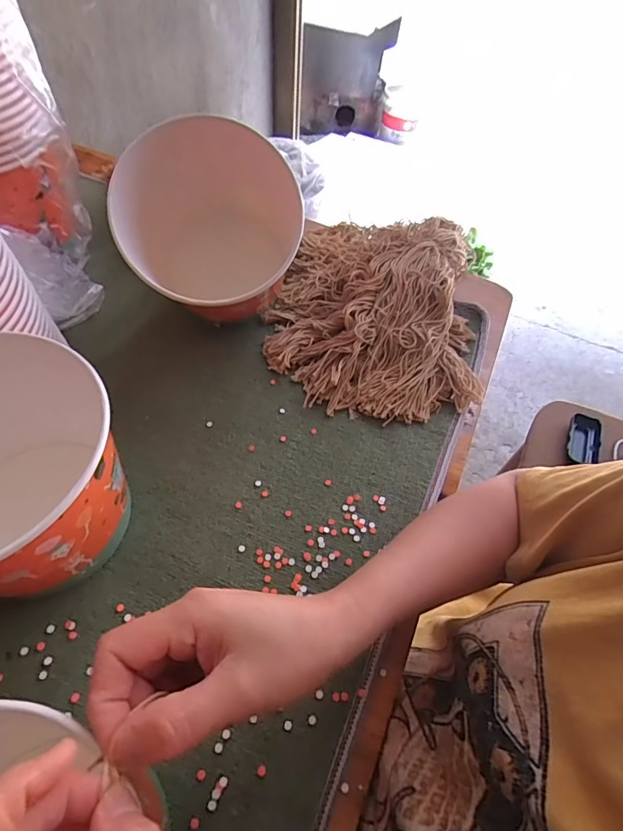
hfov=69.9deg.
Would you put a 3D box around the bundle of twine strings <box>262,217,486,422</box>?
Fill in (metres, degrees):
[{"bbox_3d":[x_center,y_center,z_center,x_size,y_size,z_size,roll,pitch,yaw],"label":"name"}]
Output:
[{"bbox_3d":[0.074,-0.148,0.498,0.231,0.063,0.299,8,56,0],"label":"bundle of twine strings"}]

